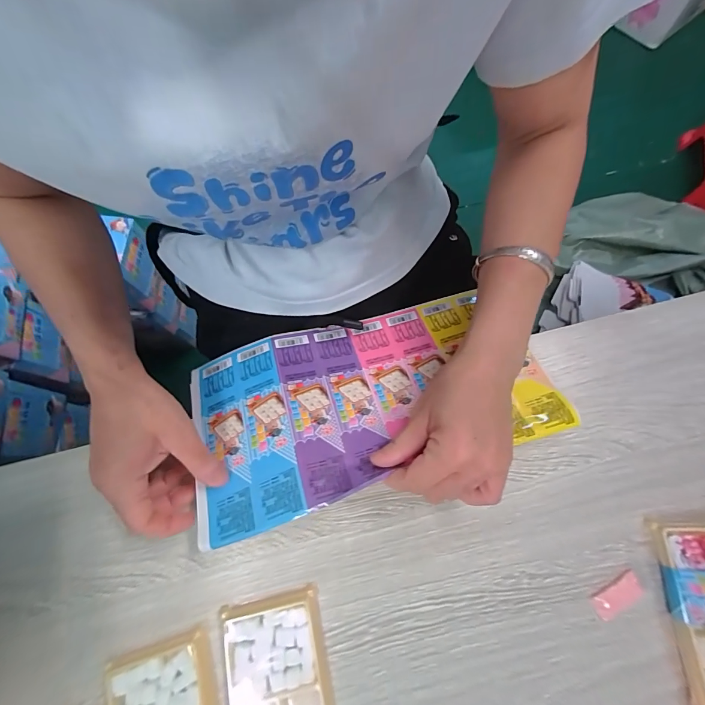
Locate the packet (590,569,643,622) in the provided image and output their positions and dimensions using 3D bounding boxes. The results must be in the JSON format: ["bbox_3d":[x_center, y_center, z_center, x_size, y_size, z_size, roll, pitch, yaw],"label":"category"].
[{"bbox_3d":[0.219,0.201,0.291,0.043,0.007,0.019,-33,75,-10],"label":"packet"}]

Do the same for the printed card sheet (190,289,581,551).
[{"bbox_3d":[0.013,0.038,0.328,0.317,0.024,0.169,-15,54,-9],"label":"printed card sheet"}]

